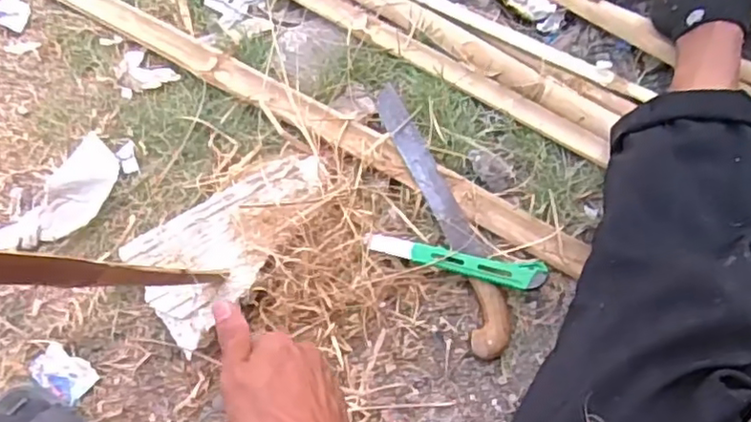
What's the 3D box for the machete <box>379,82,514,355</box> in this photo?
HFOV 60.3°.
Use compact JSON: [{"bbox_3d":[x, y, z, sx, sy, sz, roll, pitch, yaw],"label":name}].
[{"bbox_3d":[0.076,-0.002,0.702,0.050,0.020,0.320,-17,71,-9],"label":"machete"}]

